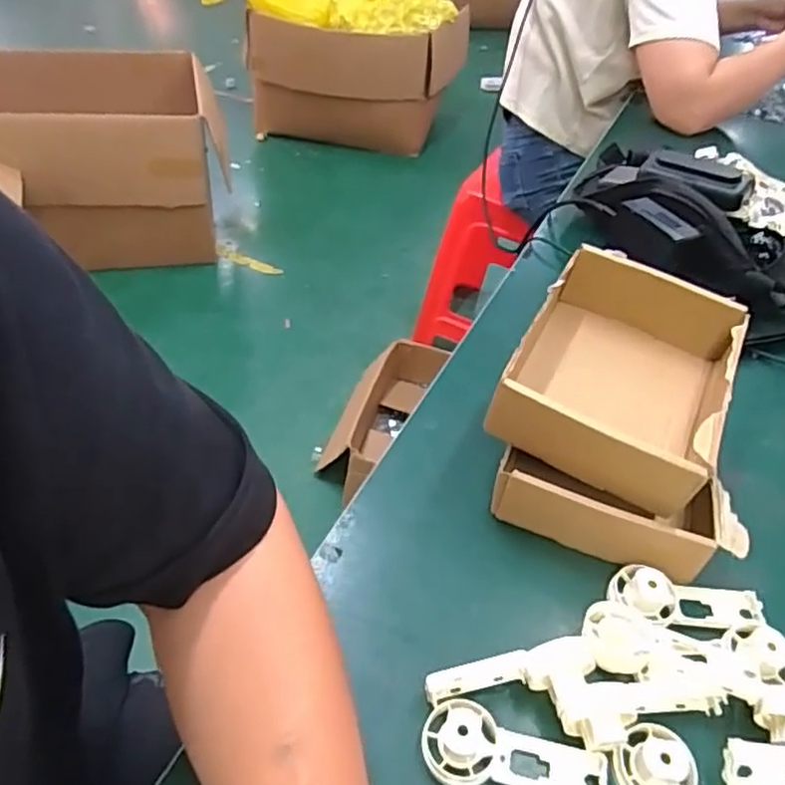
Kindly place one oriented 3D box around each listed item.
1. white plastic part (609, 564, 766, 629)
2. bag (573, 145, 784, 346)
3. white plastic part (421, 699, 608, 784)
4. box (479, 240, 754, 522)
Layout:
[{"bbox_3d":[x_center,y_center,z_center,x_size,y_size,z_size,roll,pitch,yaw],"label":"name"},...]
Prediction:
[{"bbox_3d":[0.182,0.126,0.396,0.094,0.026,0.038,-1,45,-7],"label":"white plastic part"},{"bbox_3d":[0.288,-0.182,0.652,0.131,0.085,0.293,-20,50,-23],"label":"bag"},{"bbox_3d":[0.063,0.185,0.328,0.094,0.027,0.037,9,45,4],"label":"white plastic part"},{"bbox_3d":[0.156,-0.015,0.441,0.135,0.064,0.173,25,49,16],"label":"box"}]

